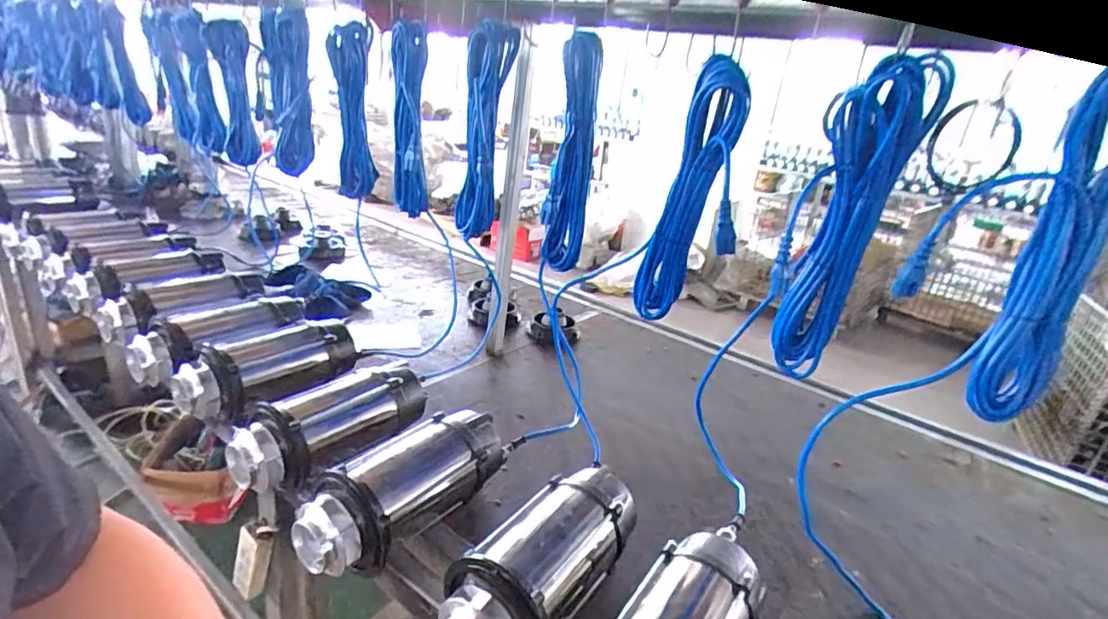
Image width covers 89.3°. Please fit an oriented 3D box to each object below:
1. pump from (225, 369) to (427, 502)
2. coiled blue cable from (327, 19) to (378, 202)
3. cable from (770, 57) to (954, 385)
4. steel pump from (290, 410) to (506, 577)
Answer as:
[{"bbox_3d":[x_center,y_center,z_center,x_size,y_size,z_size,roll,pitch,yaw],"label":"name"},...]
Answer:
[{"bbox_3d":[-0.357,0.183,0.898,0.123,0.112,0.301,21,25,30],"label":"pump"},{"bbox_3d":[-0.438,-0.418,1.226,0.091,0.423,0.115,1,45,-16],"label":"coiled blue cable"},{"bbox_3d":[0.332,-0.093,0.662,0.106,0.366,0.054,8,22,2],"label":"cable"},{"bbox_3d":[-0.208,0.244,0.786,0.126,0.103,0.305,19,24,27],"label":"steel pump"}]

